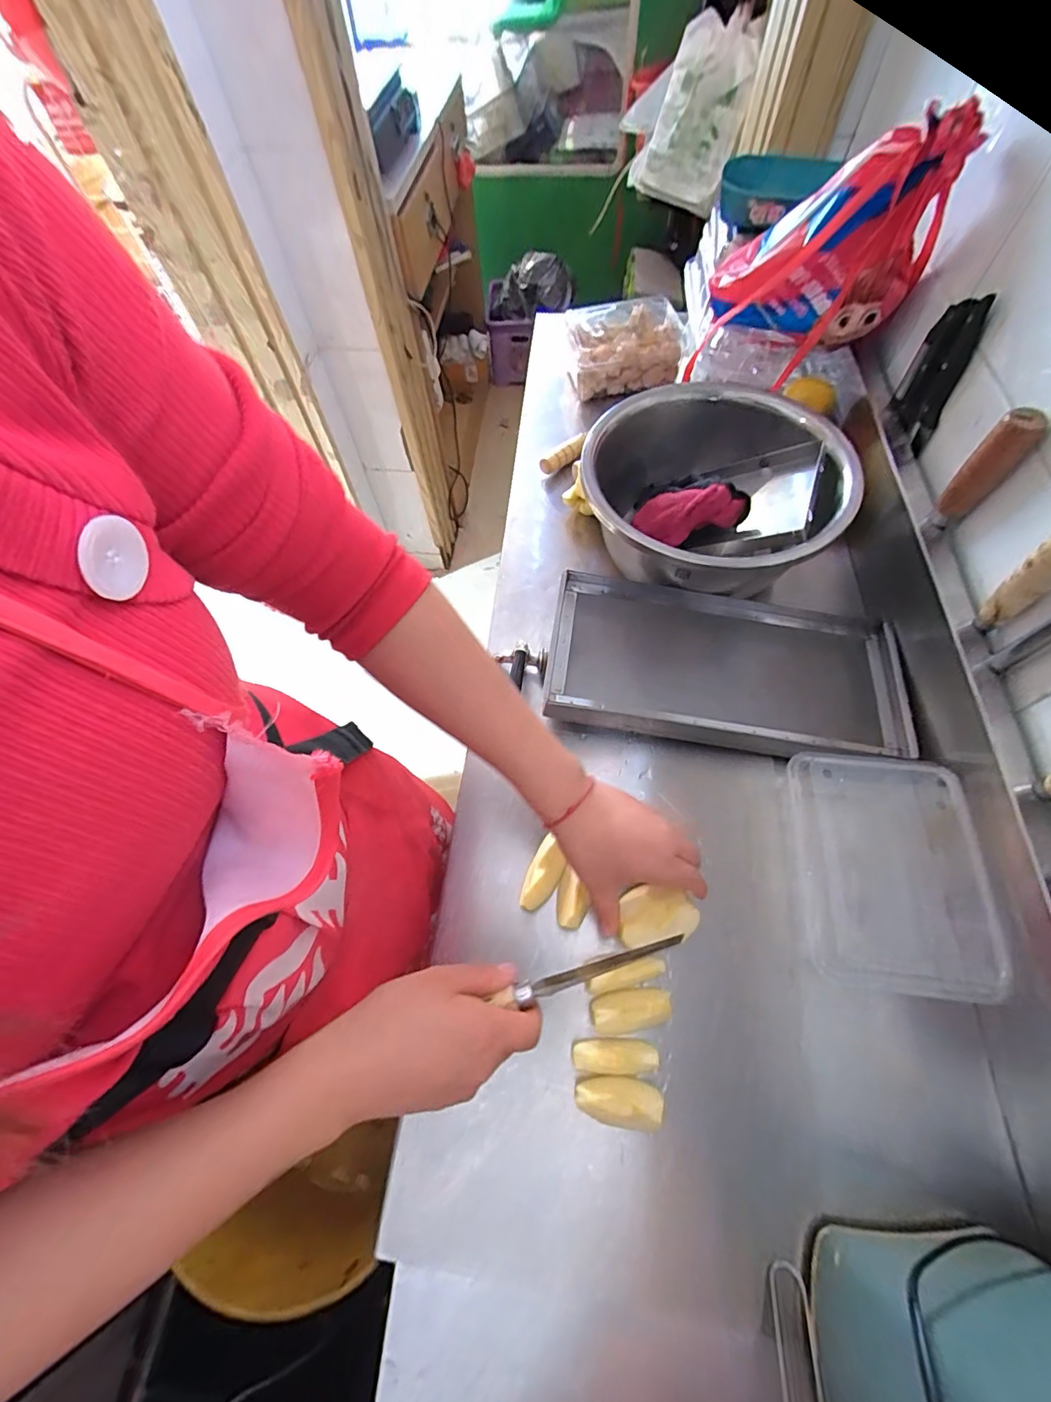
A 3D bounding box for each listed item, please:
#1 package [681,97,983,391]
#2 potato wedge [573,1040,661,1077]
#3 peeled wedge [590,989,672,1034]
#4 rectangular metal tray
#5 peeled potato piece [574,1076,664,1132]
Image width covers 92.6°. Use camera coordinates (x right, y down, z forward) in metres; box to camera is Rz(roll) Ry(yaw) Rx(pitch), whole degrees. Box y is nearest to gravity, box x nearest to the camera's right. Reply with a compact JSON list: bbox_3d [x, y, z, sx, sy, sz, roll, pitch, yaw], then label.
[{"bbox_3d":[0.321,-0.489,0.559,0.215,0.205,0.090,22,65,14],"label":"package"},{"bbox_3d":[0.066,0.264,0.374,0.059,0.029,0.023,3,64,5],"label":"potato wedge"},{"bbox_3d":[0.081,0.240,0.387,0.060,0.029,0.027,-7,64,1],"label":"peeled wedge"},{"bbox_3d":[0.198,-0.032,0.496,0.341,0.061,0.168,7,65,7],"label":"rectangular metal tray"},{"bbox_3d":[0.066,0.289,0.359,0.059,0.030,0.031,9,65,8],"label":"peeled potato piece"}]

